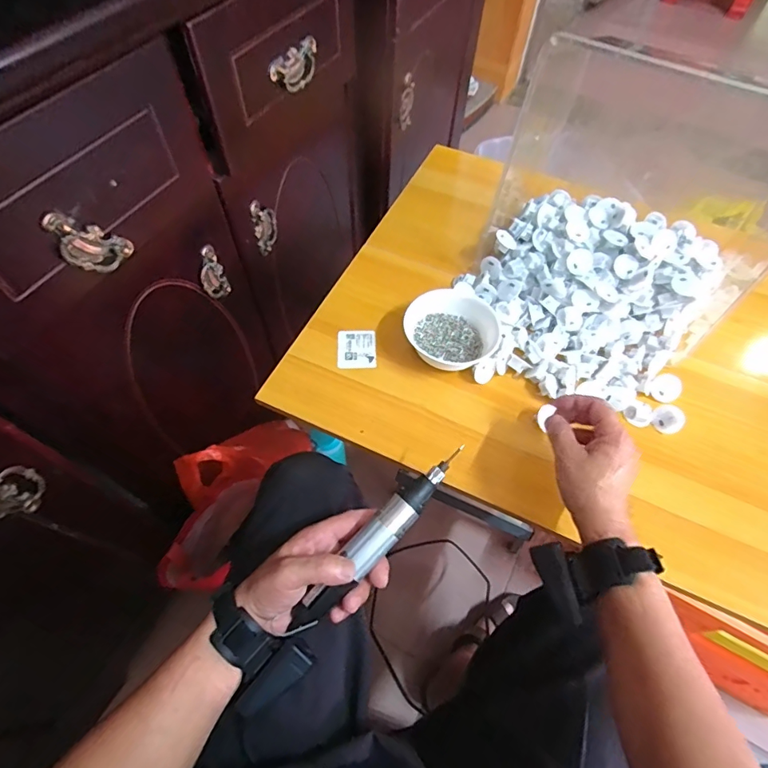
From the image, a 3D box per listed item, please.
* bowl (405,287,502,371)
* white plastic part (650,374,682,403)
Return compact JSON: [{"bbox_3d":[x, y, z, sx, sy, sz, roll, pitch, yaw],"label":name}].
[{"bbox_3d":[0.086,-0.066,0.589,0.116,0.049,0.102,40,66,19],"label":"bowl"},{"bbox_3d":[0.349,0.005,0.572,0.034,0.020,0.032,-49,67,20],"label":"white plastic part"}]

